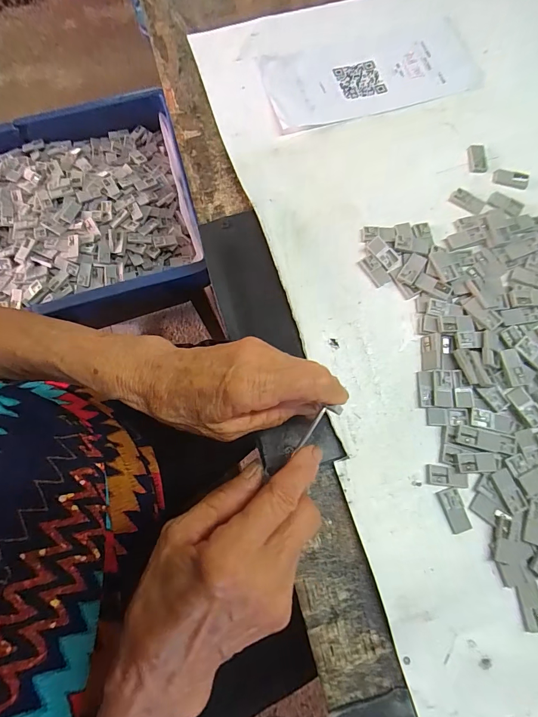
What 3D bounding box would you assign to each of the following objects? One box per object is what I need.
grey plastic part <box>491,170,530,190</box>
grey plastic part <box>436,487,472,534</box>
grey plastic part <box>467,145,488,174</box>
[{"bbox_3d":[0.214,-0.158,0.310,0.029,0.004,0.015,16,76,5],"label":"grey plastic part"},{"bbox_3d":[0.127,0.103,0.239,0.014,0.004,0.028,-18,75,-4],"label":"grey plastic part"},{"bbox_3d":[0.187,-0.180,0.315,0.016,0.004,0.028,3,75,2],"label":"grey plastic part"}]

